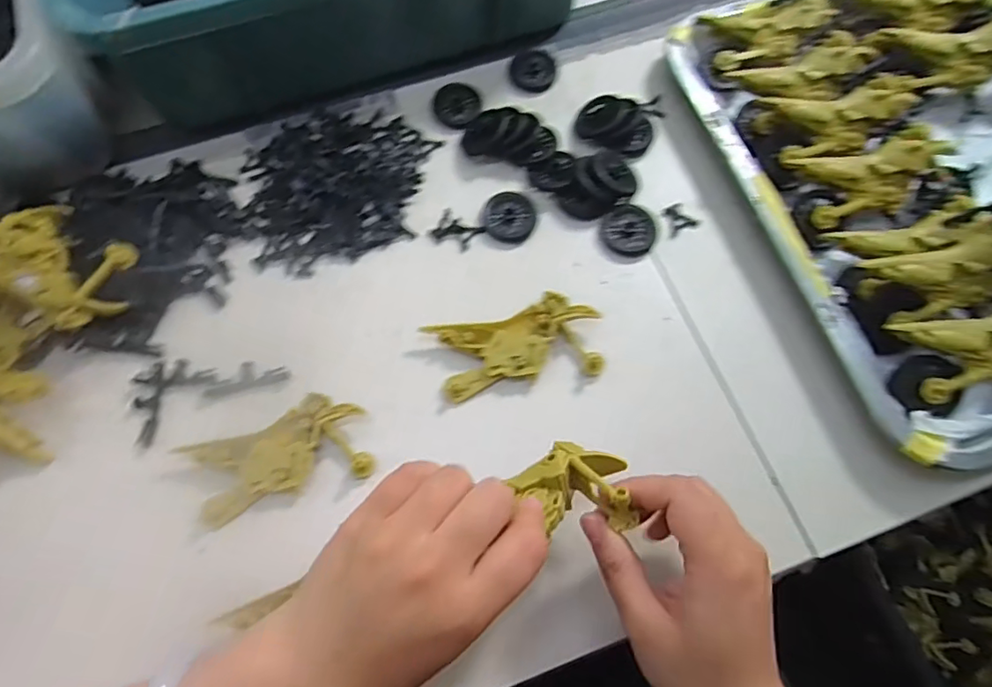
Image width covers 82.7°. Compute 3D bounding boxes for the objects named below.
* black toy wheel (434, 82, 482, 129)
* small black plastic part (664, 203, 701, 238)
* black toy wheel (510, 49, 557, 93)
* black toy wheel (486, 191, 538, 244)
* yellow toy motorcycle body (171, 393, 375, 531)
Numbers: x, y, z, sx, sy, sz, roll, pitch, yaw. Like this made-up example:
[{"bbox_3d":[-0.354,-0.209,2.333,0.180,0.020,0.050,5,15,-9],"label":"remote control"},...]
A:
[{"bbox_3d":[-0.028,-0.177,0.415,0.031,0.006,0.031,0,68,1],"label":"black toy wheel"},{"bbox_3d":[0.124,-0.085,0.381,0.020,0.004,0.021,-24,71,-6],"label":"small black plastic part"},{"bbox_3d":[0.029,-0.208,0.426,0.033,0.008,0.034,0,68,1],"label":"black toy wheel"},{"bbox_3d":[0.010,-0.085,0.379,0.033,0.004,0.037,9,69,5],"label":"black toy wheel"},{"bbox_3d":[-0.122,0.064,0.318,0.096,0.014,0.049,-19,69,-6],"label":"yellow toy motorcycle body"}]

